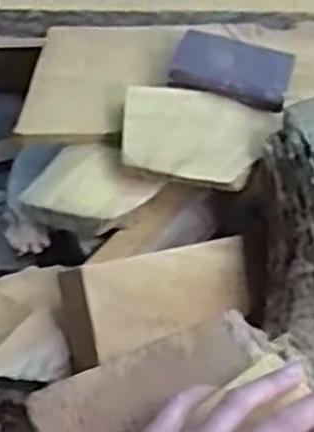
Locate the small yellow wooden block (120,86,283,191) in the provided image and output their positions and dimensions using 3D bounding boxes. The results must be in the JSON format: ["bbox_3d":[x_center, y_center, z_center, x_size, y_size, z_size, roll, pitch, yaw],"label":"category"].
[{"bbox_3d":[0.032,-0.066,0.646,0.119,0.019,0.082,6,63,0],"label":"small yellow wooden block"}]

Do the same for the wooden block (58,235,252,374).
[{"bbox_3d":[0.003,0.062,0.612,0.166,0.028,0.069,-9,89,-39],"label":"wooden block"}]

